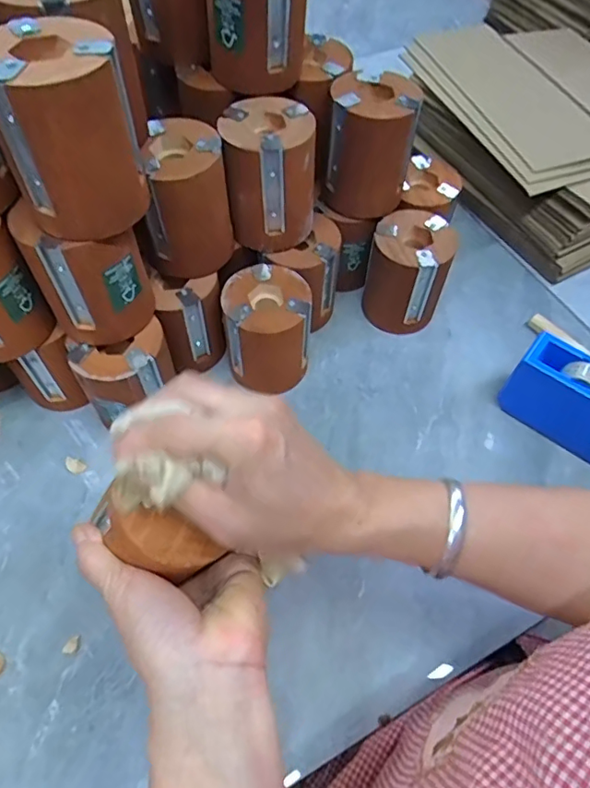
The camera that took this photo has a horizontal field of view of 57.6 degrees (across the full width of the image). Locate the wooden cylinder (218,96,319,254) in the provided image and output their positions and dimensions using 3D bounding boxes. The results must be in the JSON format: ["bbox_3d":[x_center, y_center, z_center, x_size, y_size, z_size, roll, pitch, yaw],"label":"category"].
[{"bbox_3d":[-0.019,-0.191,0.466,0.077,0.099,0.076,4,58,-1],"label":"wooden cylinder"}]

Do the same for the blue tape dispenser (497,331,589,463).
[{"bbox_3d":[0.259,0.010,0.486,0.127,0.080,0.042,35,62,17],"label":"blue tape dispenser"}]

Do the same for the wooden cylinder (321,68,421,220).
[{"bbox_3d":[0.067,-0.218,0.491,0.076,0.114,0.069,10,58,3],"label":"wooden cylinder"}]

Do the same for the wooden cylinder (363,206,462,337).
[{"bbox_3d":[0.113,-0.120,0.546,0.078,0.105,0.075,10,58,3],"label":"wooden cylinder"}]

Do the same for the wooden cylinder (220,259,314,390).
[{"bbox_3d":[-0.025,-0.056,0.506,0.080,0.103,0.079,7,58,1],"label":"wooden cylinder"}]

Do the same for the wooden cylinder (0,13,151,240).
[{"bbox_3d":[-0.135,-0.158,0.325,0.076,0.096,0.076,-15,60,-12],"label":"wooden cylinder"}]

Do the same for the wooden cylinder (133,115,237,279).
[{"bbox_3d":[-0.086,-0.159,0.446,0.066,0.102,0.076,7,58,1],"label":"wooden cylinder"}]

